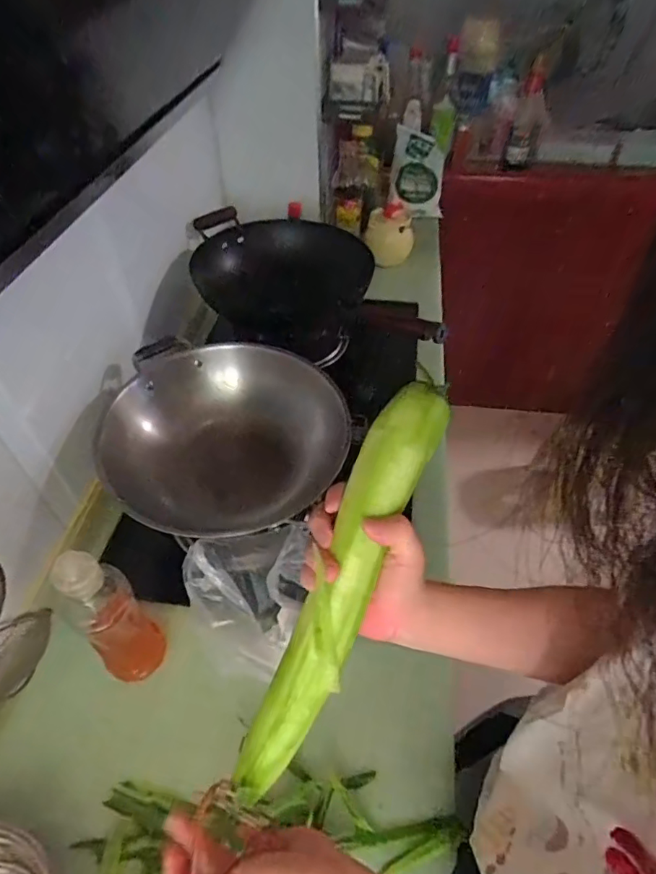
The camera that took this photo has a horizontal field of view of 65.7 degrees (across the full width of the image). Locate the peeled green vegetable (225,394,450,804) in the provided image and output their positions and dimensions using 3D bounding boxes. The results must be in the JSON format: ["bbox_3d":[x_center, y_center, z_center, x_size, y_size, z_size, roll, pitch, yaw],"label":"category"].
[{"bbox_3d":[0.012,0.104,0.363,0.045,0.035,0.305,22,86,19],"label":"peeled green vegetable"}]

